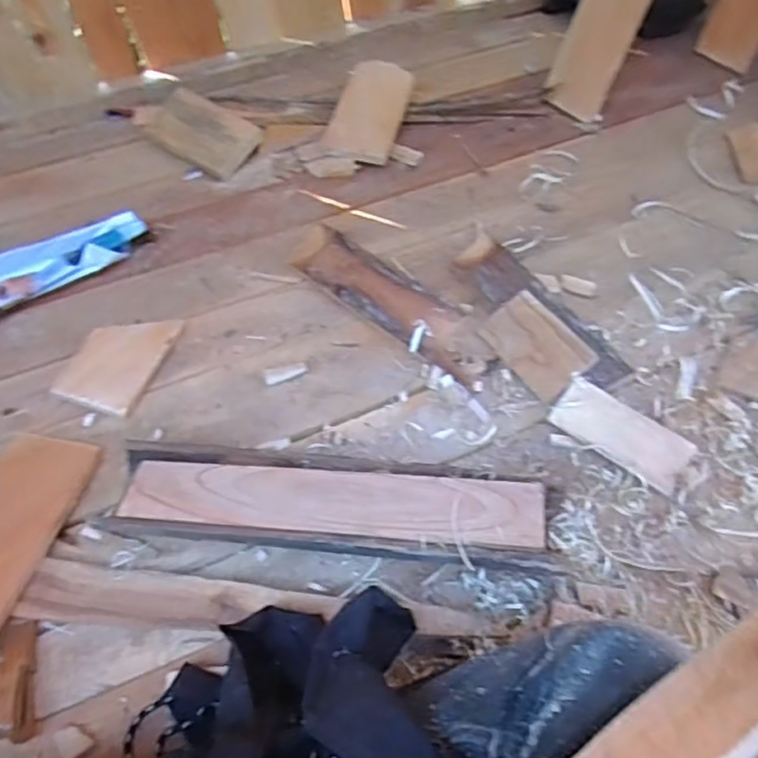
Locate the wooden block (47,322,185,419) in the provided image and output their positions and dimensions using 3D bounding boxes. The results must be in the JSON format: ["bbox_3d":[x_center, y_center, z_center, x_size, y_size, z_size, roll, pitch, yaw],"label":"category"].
[{"bbox_3d":[-0.294,-0.024,0.744,0.089,0.027,0.131,16,57,12],"label":"wooden block"}]

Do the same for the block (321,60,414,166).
[{"bbox_3d":[-0.009,-0.403,0.974,0.096,0.017,0.213,17,62,2],"label":"block"}]

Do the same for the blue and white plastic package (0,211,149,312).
[{"bbox_3d":[-0.421,-0.133,0.811,0.272,0.050,0.079,-36,61,-21],"label":"blue and white plastic package"}]

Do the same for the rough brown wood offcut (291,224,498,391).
[{"bbox_3d":[0.015,-0.100,0.800,0.303,0.025,0.085,35,63,23],"label":"rough brown wood offcut"}]

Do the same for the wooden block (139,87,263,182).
[{"bbox_3d":[-0.259,-0.361,0.959,0.149,0.015,0.100,31,75,4],"label":"wooden block"}]

